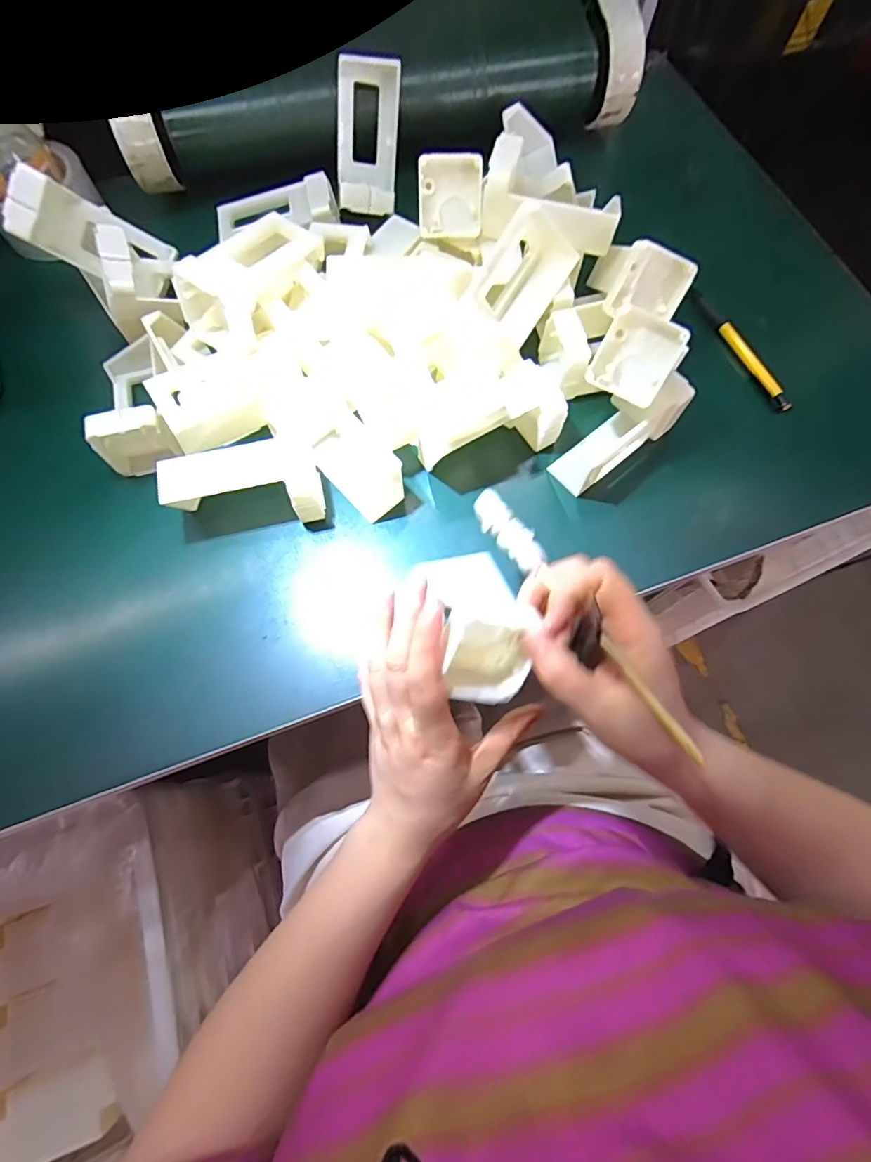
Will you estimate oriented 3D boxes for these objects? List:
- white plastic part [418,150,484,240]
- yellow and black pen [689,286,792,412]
[{"bbox_3d":[0.012,-0.309,0.412,0.050,0.055,0.015,-2,31,-1],"label":"white plastic part"},{"bbox_3d":[0.267,-0.210,0.454,0.014,0.014,0.146,-21,73,-7],"label":"yellow and black pen"}]

